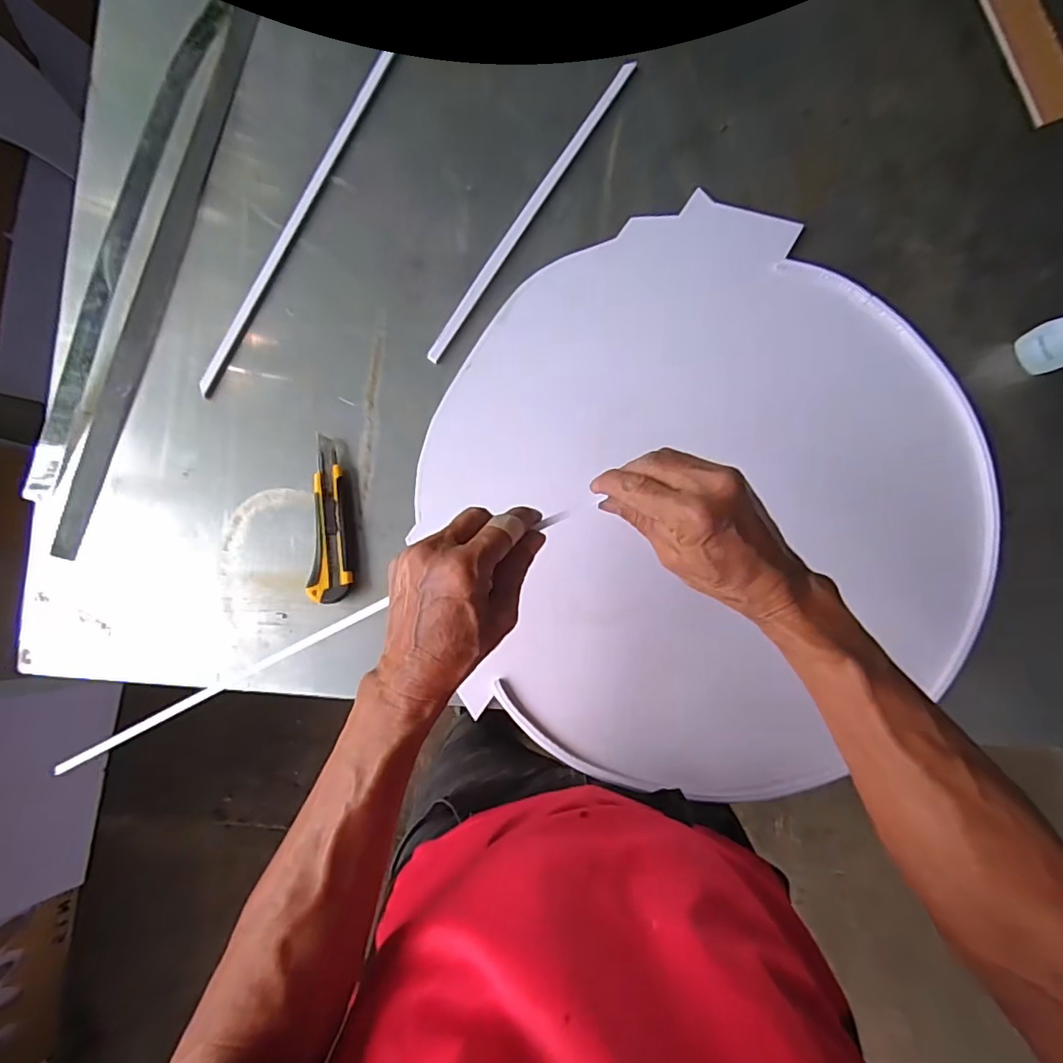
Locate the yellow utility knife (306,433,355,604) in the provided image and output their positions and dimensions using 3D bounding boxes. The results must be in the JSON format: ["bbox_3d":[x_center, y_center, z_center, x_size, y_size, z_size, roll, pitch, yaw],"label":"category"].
[{"bbox_3d":[-0.200,-0.012,0.555,0.037,0.020,0.163,-1,86,0],"label":"yellow utility knife"}]

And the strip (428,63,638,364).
[{"bbox_3d":[0.000,-0.339,0.580,0.015,0.008,0.379,34,87,-1],"label":"strip"}]

